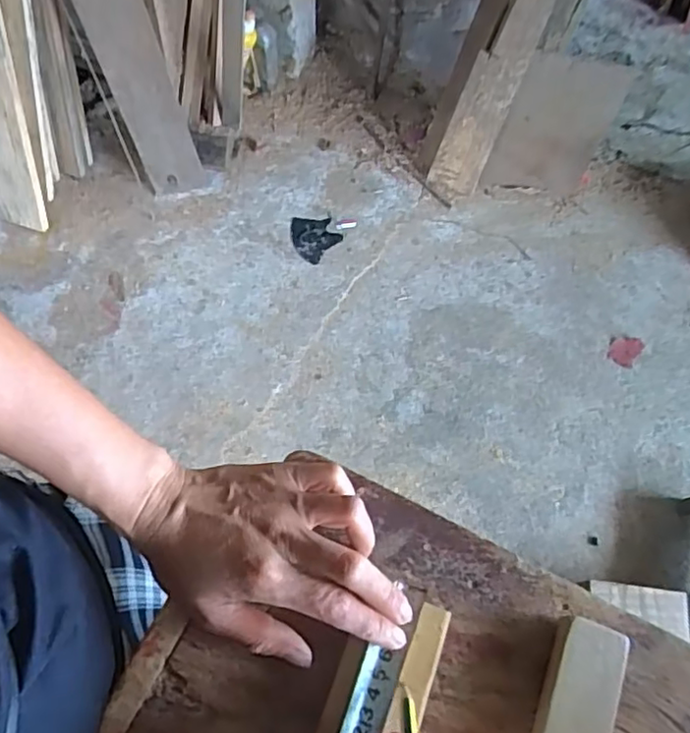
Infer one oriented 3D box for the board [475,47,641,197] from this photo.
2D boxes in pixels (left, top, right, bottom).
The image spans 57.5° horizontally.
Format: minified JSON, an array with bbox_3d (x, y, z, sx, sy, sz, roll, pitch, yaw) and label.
[{"bbox_3d":[0.475,-0.532,1.429,0.236,0.320,0.020,12,48,-6],"label":"board"}]

